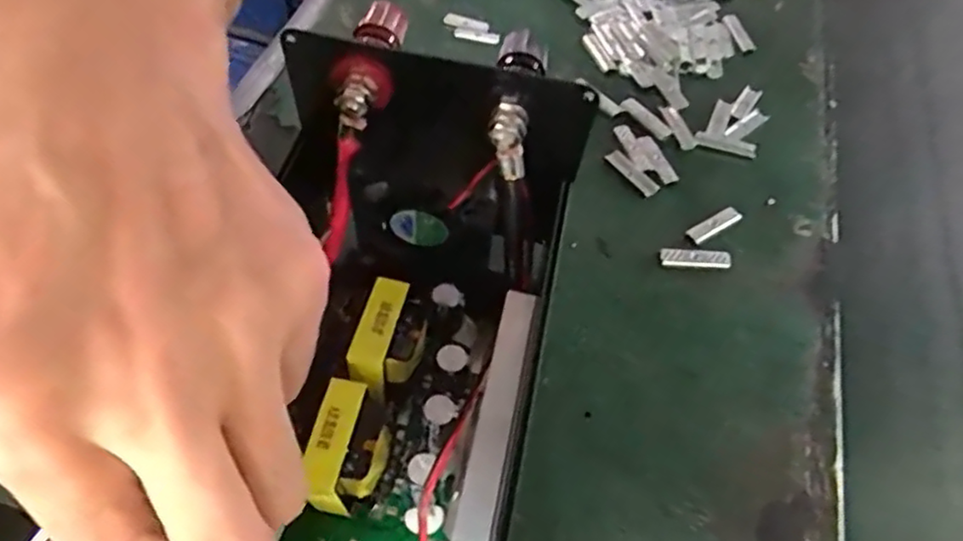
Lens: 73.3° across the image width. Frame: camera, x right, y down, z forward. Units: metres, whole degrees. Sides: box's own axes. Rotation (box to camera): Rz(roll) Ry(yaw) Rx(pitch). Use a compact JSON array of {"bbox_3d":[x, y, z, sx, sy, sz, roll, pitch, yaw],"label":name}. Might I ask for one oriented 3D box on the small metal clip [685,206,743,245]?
[{"bbox_3d":[0.106,-0.021,0.296,0.031,0.004,0.008,-29,63,-22],"label":"small metal clip"}]

